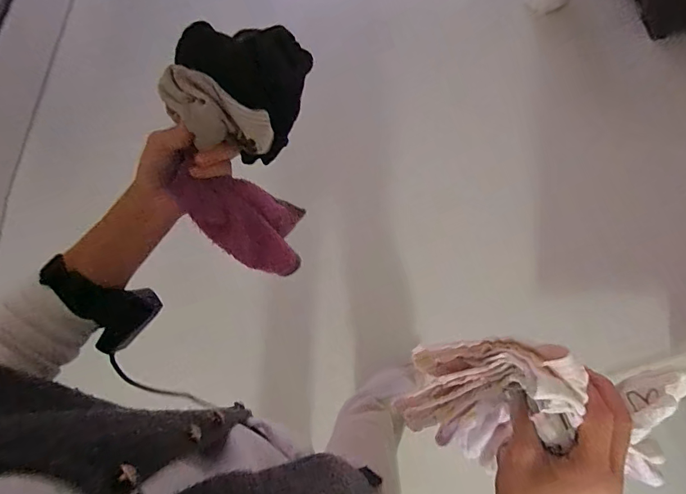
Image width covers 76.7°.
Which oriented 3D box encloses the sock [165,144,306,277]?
[{"bbox_3d":[-0.101,-0.036,0.461,0.053,0.164,0.077,-14,57,32],"label":"sock"}]

